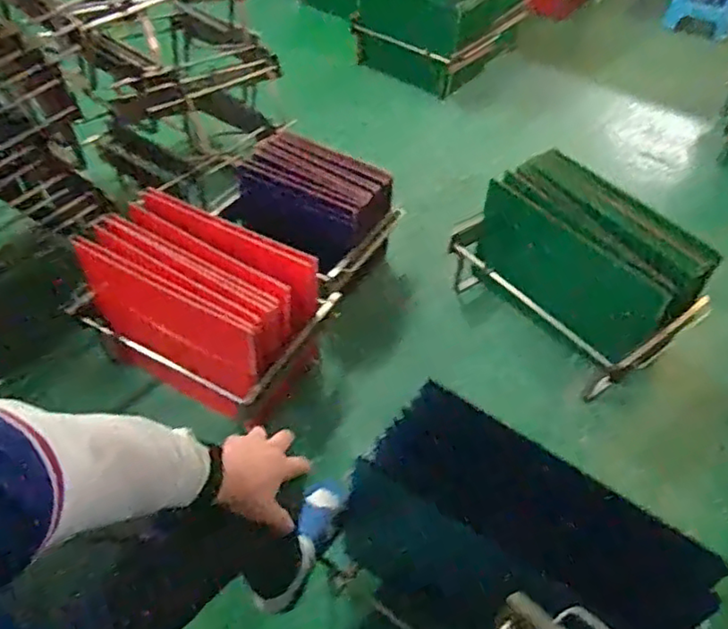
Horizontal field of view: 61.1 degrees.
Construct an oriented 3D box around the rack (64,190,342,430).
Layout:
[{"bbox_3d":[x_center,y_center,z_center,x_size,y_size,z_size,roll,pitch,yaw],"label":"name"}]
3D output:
[{"bbox_3d":[-0.419,-0.027,1.637,0.599,0.334,0.365,24,50,17],"label":"rack"}]

